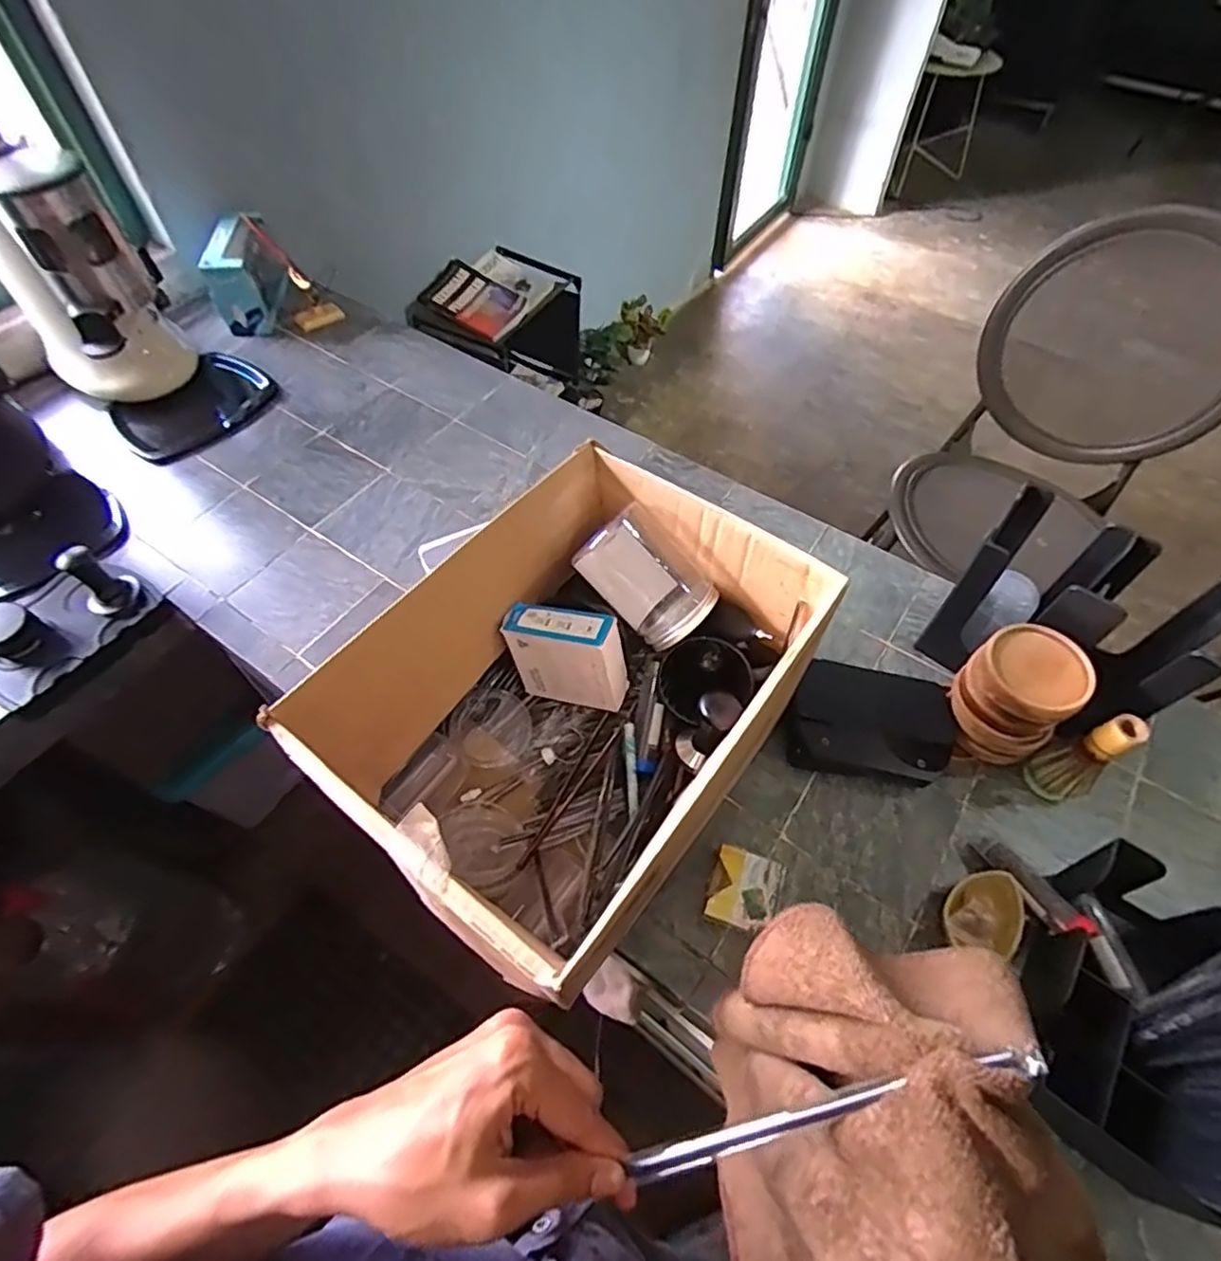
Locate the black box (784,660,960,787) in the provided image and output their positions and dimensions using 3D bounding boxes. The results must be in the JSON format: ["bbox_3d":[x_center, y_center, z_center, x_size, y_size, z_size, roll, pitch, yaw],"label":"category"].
[{"bbox_3d":[0.288,0.105,0.728,0.181,0.054,0.130,12,57,7],"label":"black box"}]

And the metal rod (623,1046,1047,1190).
[{"bbox_3d":[0.086,0.206,0.271,0.186,0.008,0.012,-35,53,20],"label":"metal rod"}]

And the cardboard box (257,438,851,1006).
[{"bbox_3d":[-0.026,0.079,0.616,0.296,0.238,0.403,32,62,19],"label":"cardboard box"}]

